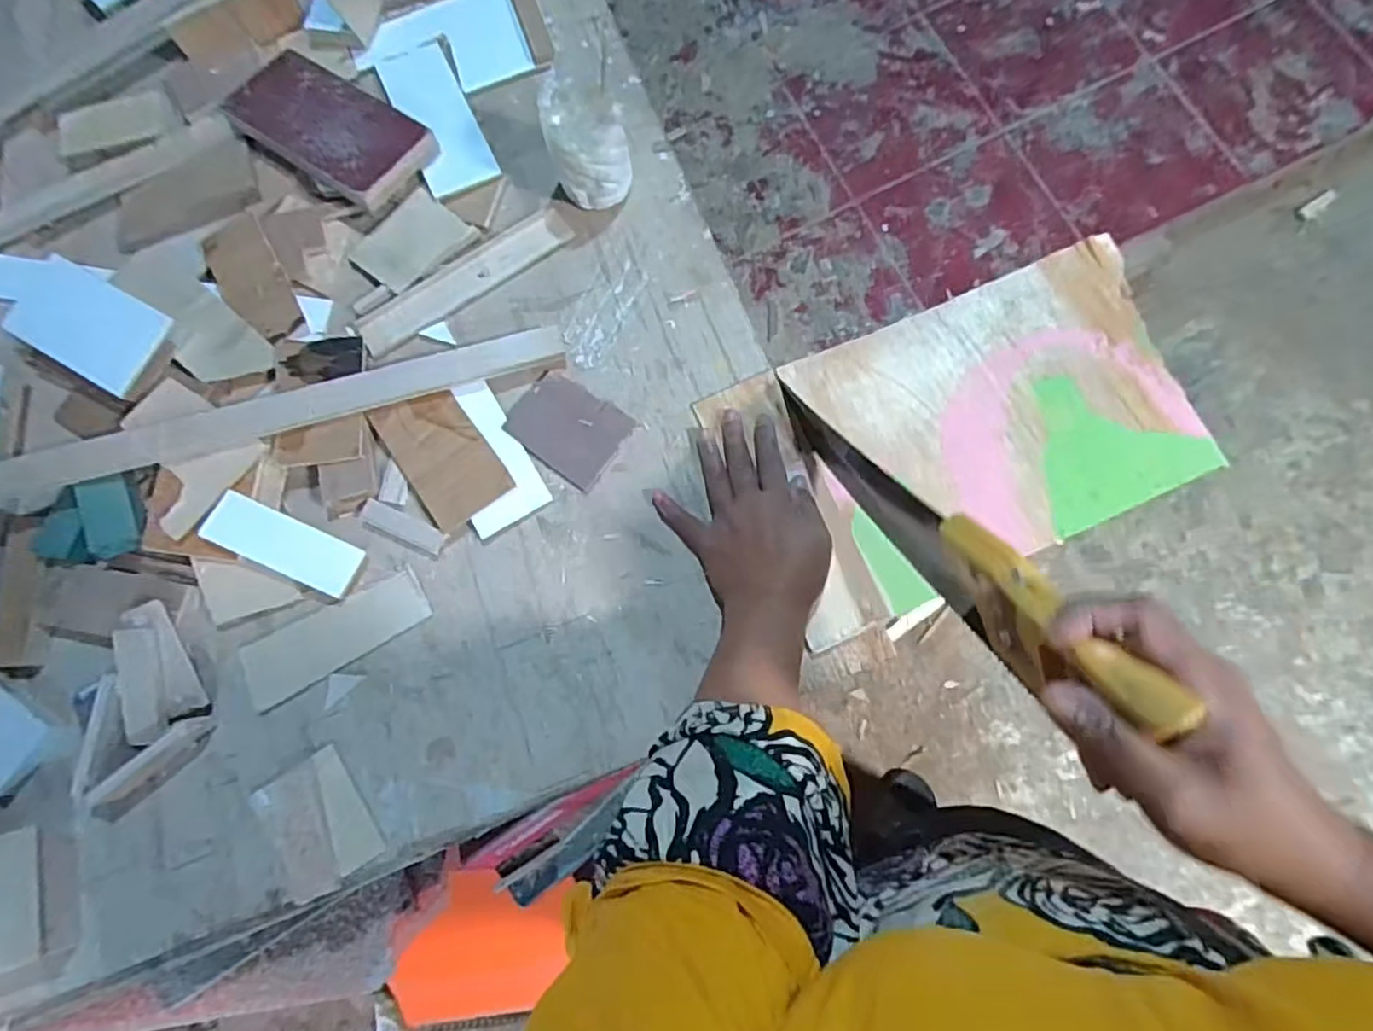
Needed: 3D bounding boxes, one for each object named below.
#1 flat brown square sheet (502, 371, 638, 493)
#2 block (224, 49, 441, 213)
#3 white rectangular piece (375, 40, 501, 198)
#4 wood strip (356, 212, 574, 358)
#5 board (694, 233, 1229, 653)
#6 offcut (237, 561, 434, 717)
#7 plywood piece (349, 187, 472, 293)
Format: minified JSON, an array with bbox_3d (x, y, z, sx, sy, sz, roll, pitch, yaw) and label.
[{"bbox_3d":[-0.099,-0.074,0.562,0.091,0.004,0.071,34,83,12],"label":"flat brown square sheet"},{"bbox_3d":[-0.325,-0.354,0.616,0.193,0.029,0.090,35,83,12],"label":"block"},{"bbox_3d":[-0.235,-0.374,0.630,0.064,0.009,0.170,-26,76,0],"label":"white rectangular piece"},{"bbox_3d":[-0.195,-0.209,0.597,0.204,0.006,0.041,-35,76,-2],"label":"wood strip"},{"bbox_3d":[0.220,-0.067,0.538,0.350,0.014,0.216,-23,77,-4],"label":"board"},{"bbox_3d":[-0.282,0.097,0.543,0.152,0.009,0.052,-29,76,-1],"label":"offcut"},{"bbox_3d":[-0.251,-0.246,0.608,0.071,0.008,0.089,42,85,13],"label":"plywood piece"}]

